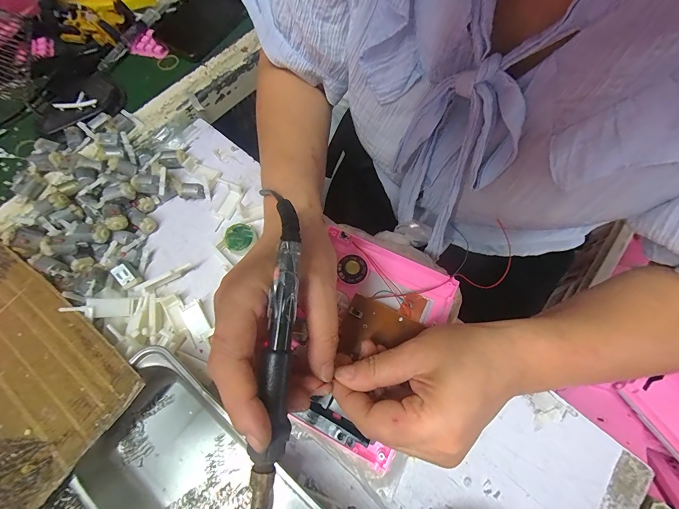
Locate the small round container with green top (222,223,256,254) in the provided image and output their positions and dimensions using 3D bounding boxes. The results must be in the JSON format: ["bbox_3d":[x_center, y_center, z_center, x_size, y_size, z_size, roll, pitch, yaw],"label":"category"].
[{"bbox_3d":[-0.108,-0.016,0.333,0.032,0.018,0.031,0,68,1],"label":"small round container with green top"}]

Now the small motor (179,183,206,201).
[{"bbox_3d":[-0.170,-0.072,0.353,0.026,0.019,0.012,-2,68,0],"label":"small motor"}]

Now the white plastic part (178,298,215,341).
[{"bbox_3d":[-0.142,0.066,0.304,0.020,0.015,0.040,-34,72,-12],"label":"white plastic part"}]

